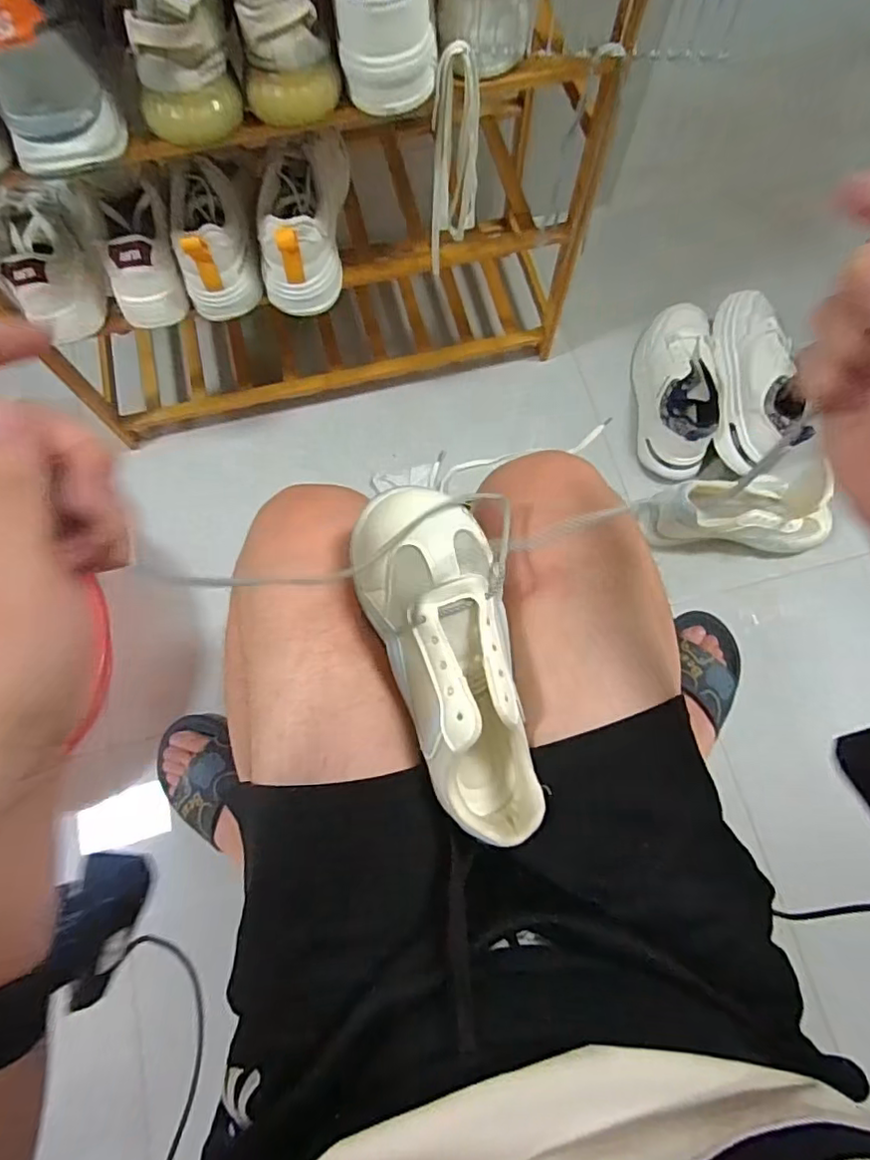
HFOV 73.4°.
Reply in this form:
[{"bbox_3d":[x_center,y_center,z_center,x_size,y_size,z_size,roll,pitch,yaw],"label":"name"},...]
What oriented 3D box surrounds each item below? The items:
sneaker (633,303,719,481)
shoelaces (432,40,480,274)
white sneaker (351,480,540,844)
[{"bbox_3d":[0.377,-0.301,0.907,0.101,0.100,0.284,1,74,0],"label":"sneaker"},{"bbox_3d":[0.021,-0.422,0.607,0.047,0.221,0.022,-5,74,-1],"label":"shoelaces"},{"bbox_3d":[0.017,0.057,0.397,0.089,0.077,0.238,-18,103,-5],"label":"white sneaker"}]

